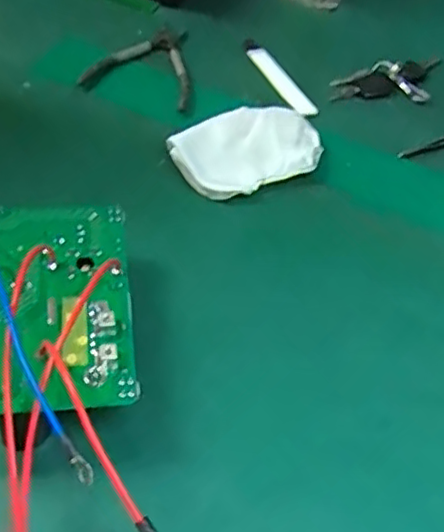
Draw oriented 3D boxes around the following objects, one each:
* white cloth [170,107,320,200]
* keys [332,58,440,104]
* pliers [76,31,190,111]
[{"bbox_3d":[0.023,-0.105,0.590,0.133,0.025,0.084,-19,55,-21],"label":"white cloth"},{"bbox_3d":[0.183,-0.198,0.697,0.132,0.018,0.055,-9,52,-14],"label":"keys"},{"bbox_3d":[-0.069,-0.204,0.667,0.108,0.021,0.141,17,51,7],"label":"pliers"}]

